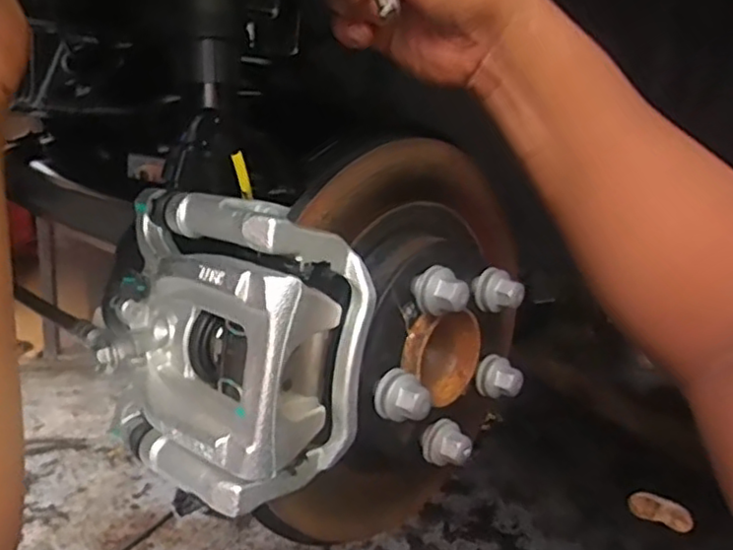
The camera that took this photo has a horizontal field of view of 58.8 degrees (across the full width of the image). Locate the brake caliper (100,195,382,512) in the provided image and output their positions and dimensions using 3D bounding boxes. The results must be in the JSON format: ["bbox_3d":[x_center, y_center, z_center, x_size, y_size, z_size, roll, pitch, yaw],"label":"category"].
[{"bbox_3d":[-0.076,0.033,0.353,0.132,0.140,0.088,13,16,34],"label":"brake caliper"}]

